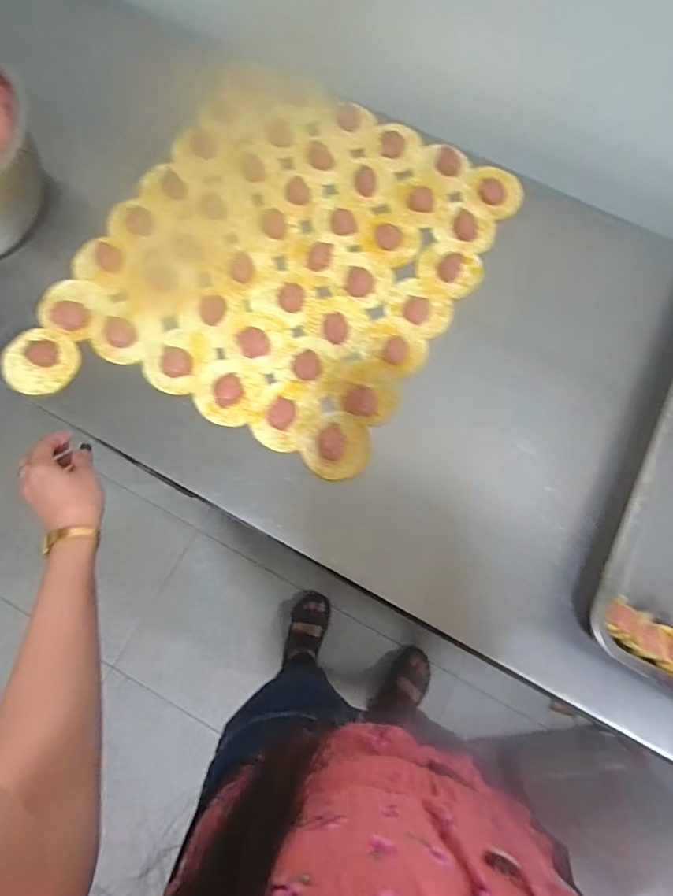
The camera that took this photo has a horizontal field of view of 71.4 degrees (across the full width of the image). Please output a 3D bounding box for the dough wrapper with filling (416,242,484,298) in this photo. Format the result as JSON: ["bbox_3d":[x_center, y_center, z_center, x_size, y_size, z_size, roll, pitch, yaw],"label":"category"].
[{"bbox_3d":[0.149,-0.236,0.616,0.083,0.013,0.066,25,76,5],"label":"dough wrapper with filling"}]

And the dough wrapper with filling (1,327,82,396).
[{"bbox_3d":[-0.351,-0.103,0.557,0.082,0.020,0.078,0,75,-2],"label":"dough wrapper with filling"}]

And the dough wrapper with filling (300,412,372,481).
[{"bbox_3d":[0.000,-0.004,0.538,0.077,0.018,0.078,0,75,-2],"label":"dough wrapper with filling"}]

